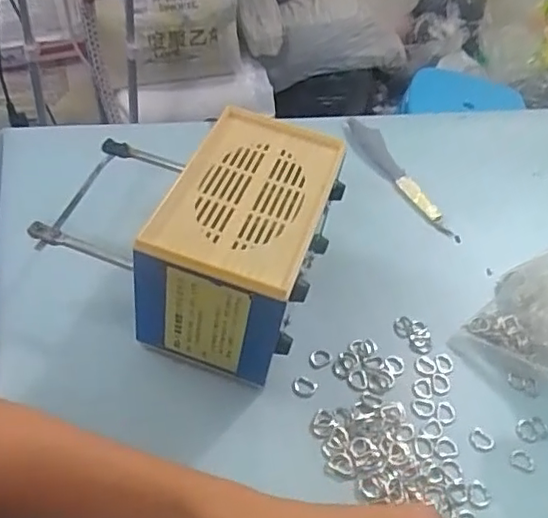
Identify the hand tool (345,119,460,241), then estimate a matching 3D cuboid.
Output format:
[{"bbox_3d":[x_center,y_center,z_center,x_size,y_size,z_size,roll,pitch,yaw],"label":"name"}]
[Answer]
[{"bbox_3d":[0.140,-0.094,0.666,0.034,0.017,0.191,-15,52,-22],"label":"hand tool"}]

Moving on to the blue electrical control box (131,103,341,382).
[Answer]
[{"bbox_3d":[-0.021,-0.011,0.485,0.117,0.125,0.181,20,48,9],"label":"blue electrical control box"}]

